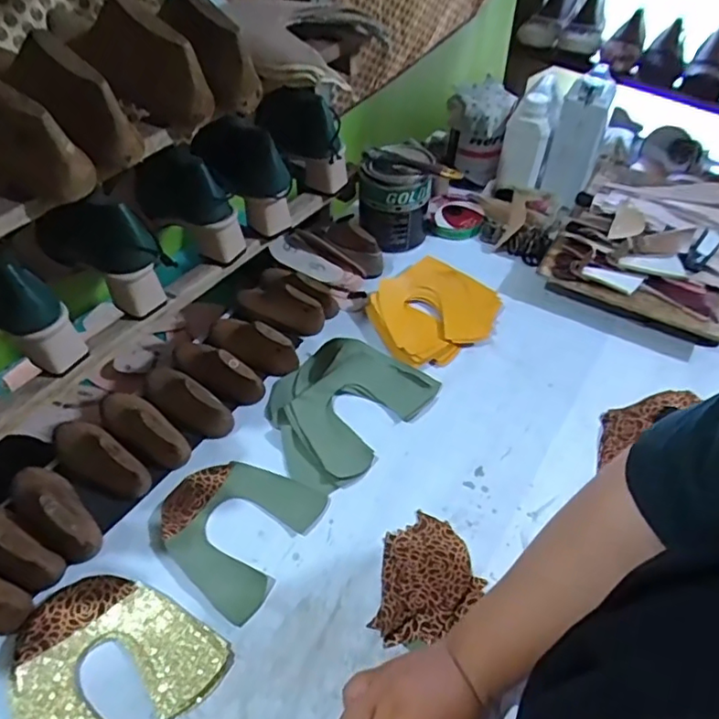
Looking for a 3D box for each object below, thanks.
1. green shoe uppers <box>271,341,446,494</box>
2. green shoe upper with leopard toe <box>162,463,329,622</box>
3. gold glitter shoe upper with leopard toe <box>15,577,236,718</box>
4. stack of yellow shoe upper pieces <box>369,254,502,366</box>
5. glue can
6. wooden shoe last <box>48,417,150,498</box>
[{"bbox_3d":[-0.026,0.050,0.712,0.157,0.033,0.202,32,55,24],"label":"green shoe uppers"},{"bbox_3d":[-0.137,0.172,0.620,0.150,0.007,0.150,24,52,18],"label":"green shoe upper with leopard toe"},{"bbox_3d":[-0.224,0.269,0.523,0.156,0.019,0.158,37,57,26],"label":"gold glitter shoe upper with leopard toe"},{"bbox_3d":[0.103,-0.068,0.812,0.189,0.038,0.144,-33,57,-27],"label":"stack of yellow shoe upper pieces"},{"bbox_3d":[0.060,-0.243,0.882,0.121,0.117,0.108,-21,52,-19],"label":"glue can"},{"bbox_3d":[-0.290,0.103,0.641,0.142,0.048,0.055,31,54,23],"label":"wooden shoe last"}]

